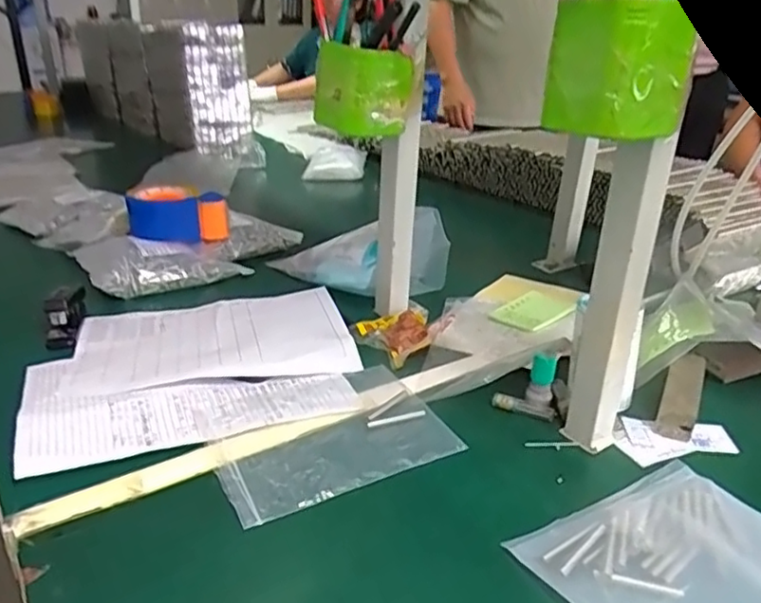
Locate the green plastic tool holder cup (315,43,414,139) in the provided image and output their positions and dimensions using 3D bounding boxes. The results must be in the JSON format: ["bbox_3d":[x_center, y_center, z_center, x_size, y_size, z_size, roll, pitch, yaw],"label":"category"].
[{"bbox_3d":[-0.019,-0.213,0.652,0.084,0.081,0.071,-15,30,-33],"label":"green plastic tool holder cup"}]

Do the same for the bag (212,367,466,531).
[{"bbox_3d":[-0.047,0.118,0.569,0.201,0.008,0.143,-12,29,-29],"label":"bag"}]

